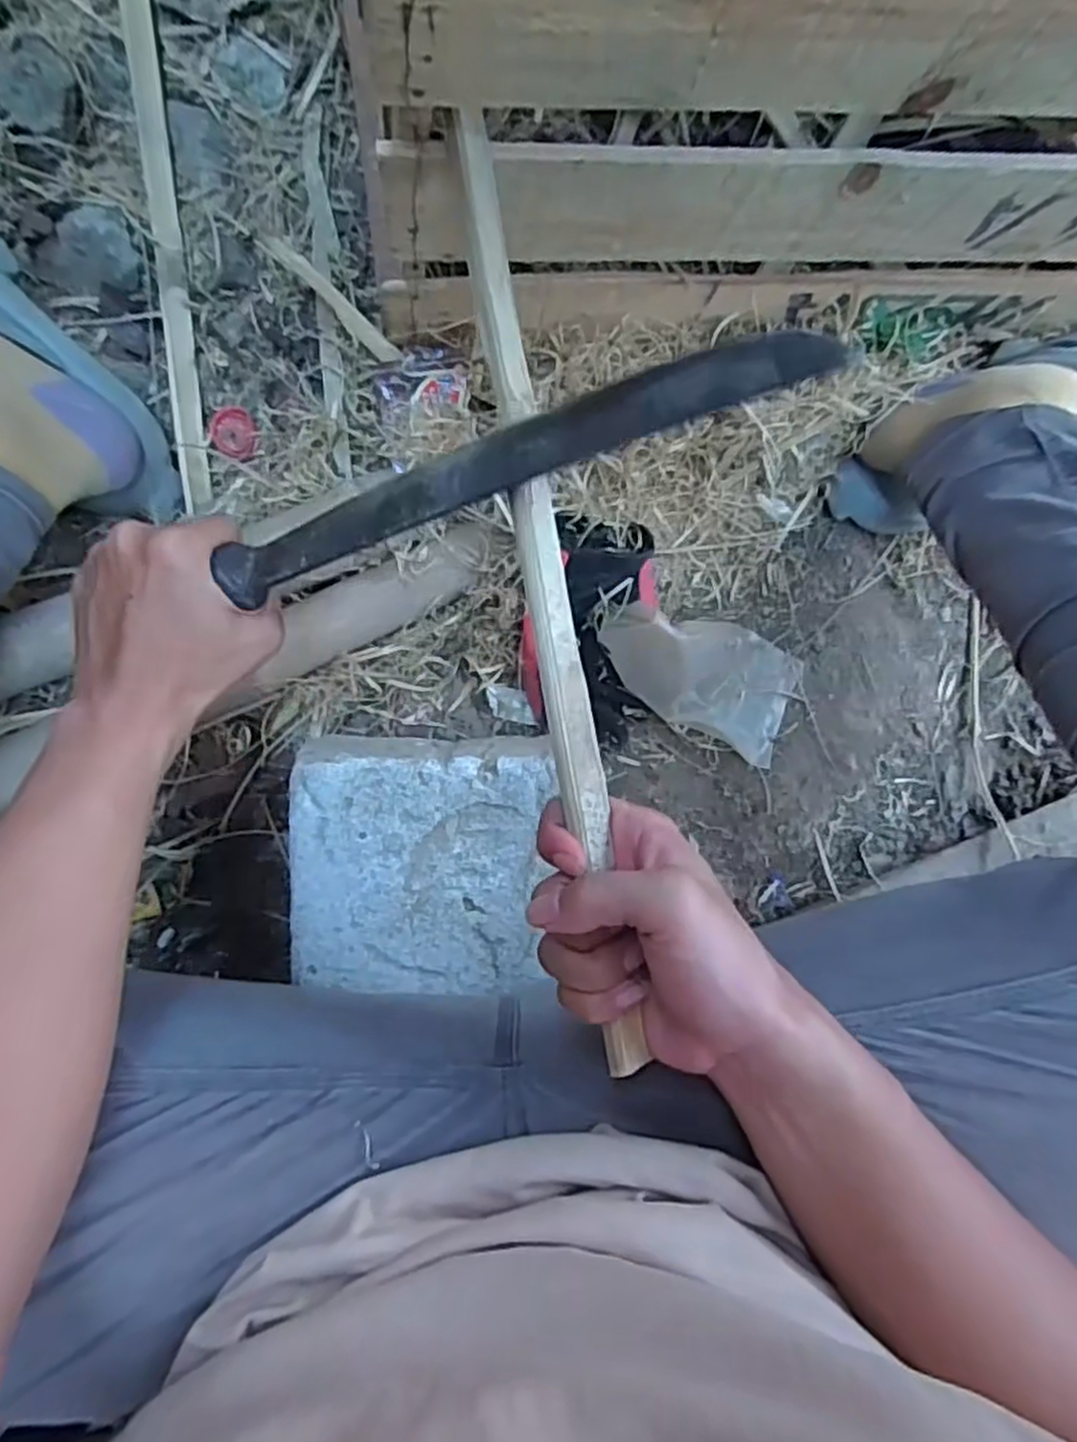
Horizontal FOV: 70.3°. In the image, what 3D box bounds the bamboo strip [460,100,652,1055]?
[{"bbox_3d":[0.004,-0.063,0.329,0.020,0.005,0.415,-8,85,-28],"label":"bamboo strip"}]

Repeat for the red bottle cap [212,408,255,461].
[{"bbox_3d":[-0.223,-0.211,0.563,0.032,0.011,0.033,0,91,-6],"label":"red bottle cap"}]

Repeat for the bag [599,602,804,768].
[{"bbox_3d":[0.126,-0.034,0.581,0.169,0.021,0.088,20,89,-23],"label":"bag"}]

